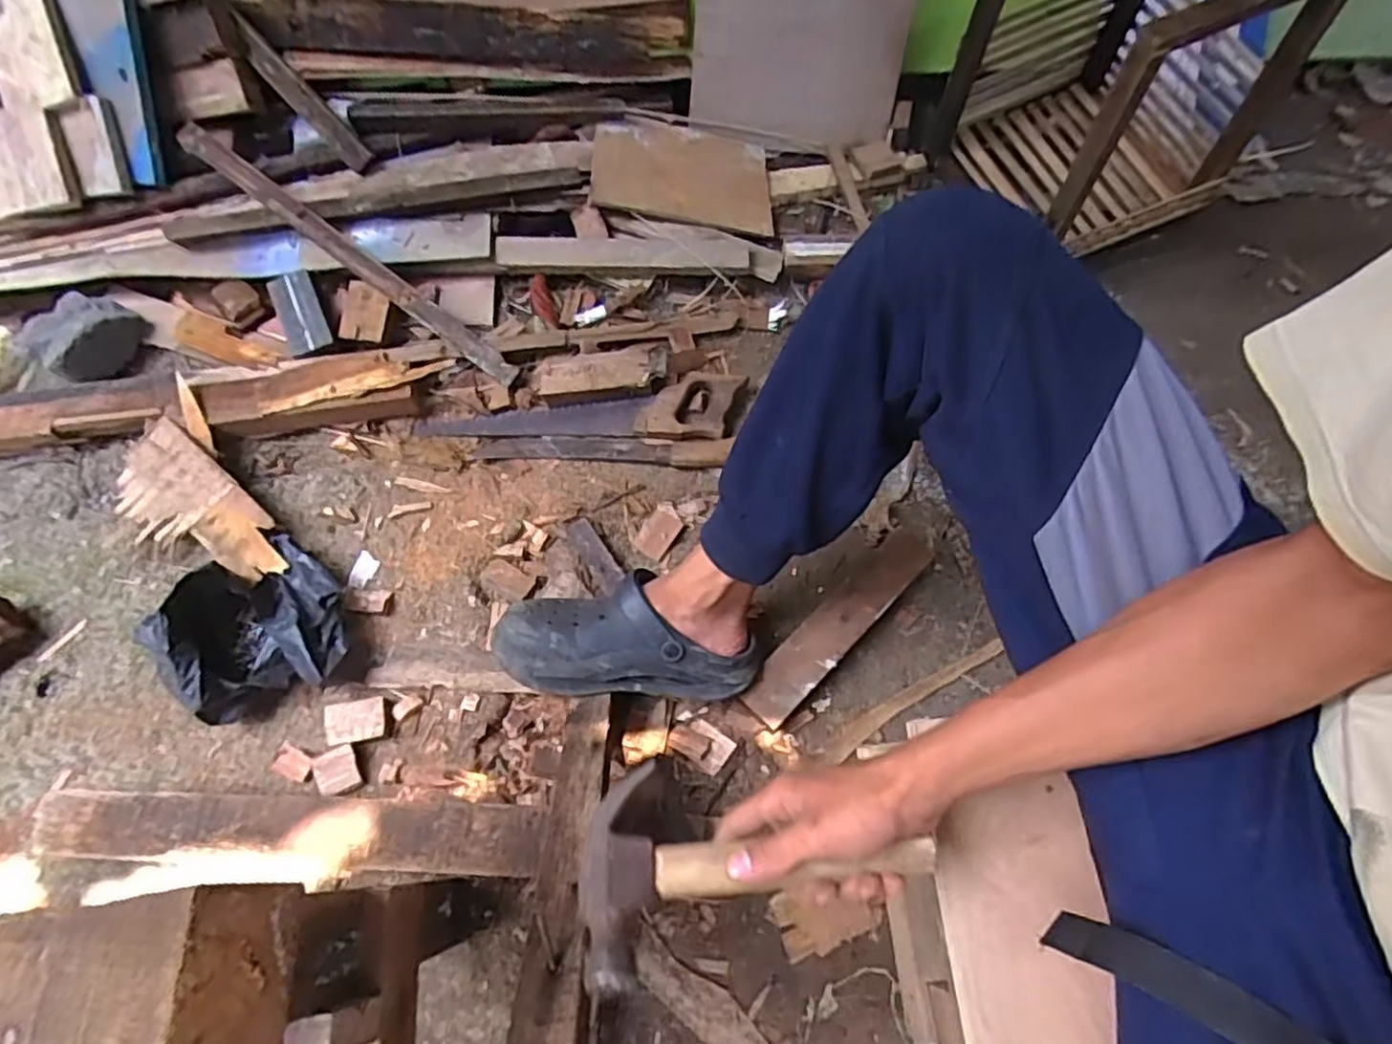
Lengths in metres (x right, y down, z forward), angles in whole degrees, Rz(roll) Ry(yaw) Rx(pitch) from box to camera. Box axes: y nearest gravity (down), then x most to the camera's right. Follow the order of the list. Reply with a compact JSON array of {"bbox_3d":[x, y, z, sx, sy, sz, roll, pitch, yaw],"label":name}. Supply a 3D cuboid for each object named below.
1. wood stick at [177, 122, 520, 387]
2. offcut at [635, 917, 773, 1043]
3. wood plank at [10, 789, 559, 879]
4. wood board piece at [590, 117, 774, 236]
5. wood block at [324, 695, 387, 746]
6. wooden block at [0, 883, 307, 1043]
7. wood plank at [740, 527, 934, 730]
[{"bbox_3d":[-0.436,-0.338,0.885,0.495,0.035,0.030,37,66,-5],"label":"wood stick"},{"bbox_3d":[0.015,0.456,0.649,0.187,0.010,0.043,36,67,13],"label":"offcut"},{"bbox_3d":[-0.373,0.294,0.668,0.455,0.047,0.073,4,64,-2],"label":"wood plank"},{"bbox_3d":[-0.014,-0.507,1.018,0.270,0.017,0.153,3,81,-17],"label":"wood board piece"},{"bbox_3d":[-0.351,0.205,0.723,0.061,0.018,0.044,-8,65,-8],"label":"wood block"},{"bbox_3d":[-0.282,0.191,0.272,0.332,0.039,0.065,-18,63,21],"label":"wooden block"},{"bbox_3d":[0.166,0.107,0.791,0.292,0.024,0.052,-43,78,-17],"label":"wood plank"}]

